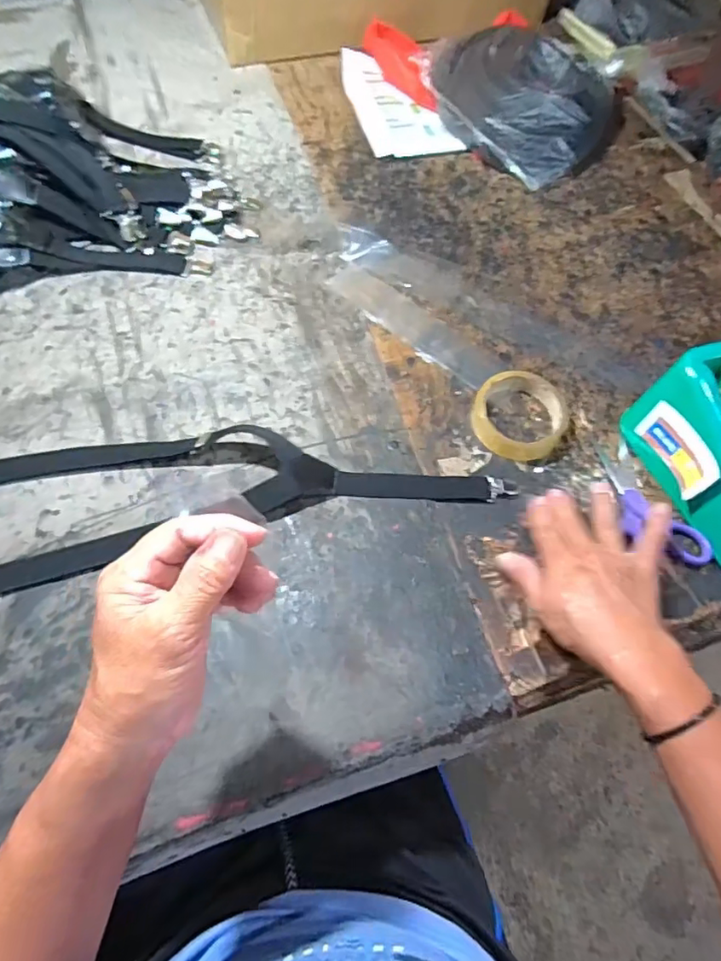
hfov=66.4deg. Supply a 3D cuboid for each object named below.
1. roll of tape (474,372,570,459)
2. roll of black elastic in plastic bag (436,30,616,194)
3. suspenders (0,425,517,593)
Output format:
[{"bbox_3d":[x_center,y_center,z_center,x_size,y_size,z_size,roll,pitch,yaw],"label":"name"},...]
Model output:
[{"bbox_3d":[0.160,-0.067,0.555,0.089,0.031,0.091,1,62,-2],"label":"roll of tape"},{"bbox_3d":[0.245,-0.547,0.791,0.232,0.076,0.253,1,62,-2],"label":"roll of black elastic in plastic bag"},{"bbox_3d":[-0.187,0.008,0.504,0.625,0.026,0.149,-12,63,-8],"label":"suspenders"}]

